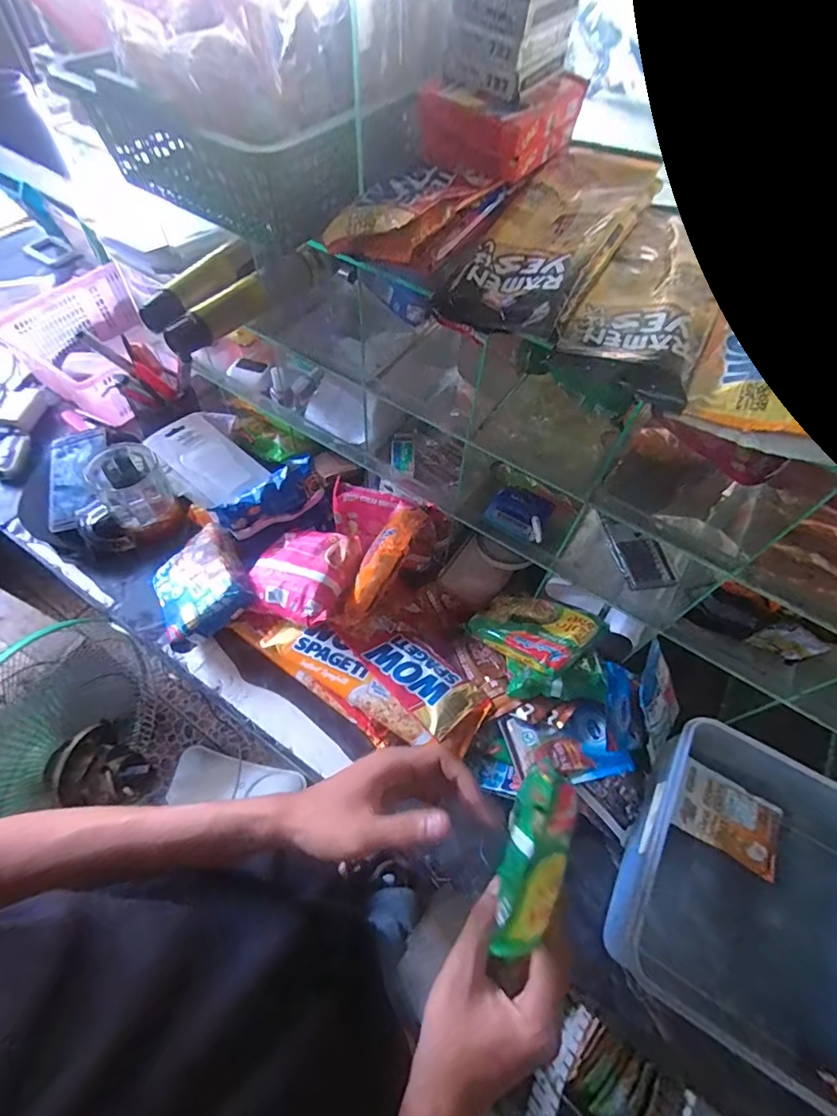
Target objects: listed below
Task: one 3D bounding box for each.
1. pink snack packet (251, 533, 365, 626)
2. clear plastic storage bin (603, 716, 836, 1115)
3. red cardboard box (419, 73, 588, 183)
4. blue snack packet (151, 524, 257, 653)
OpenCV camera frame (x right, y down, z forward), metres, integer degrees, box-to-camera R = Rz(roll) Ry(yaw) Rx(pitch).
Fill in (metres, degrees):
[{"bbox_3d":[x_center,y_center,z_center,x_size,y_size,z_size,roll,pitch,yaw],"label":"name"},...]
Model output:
[{"bbox_3d":[-0.135,0.019,0.574,0.117,0.042,0.111,18,63,25],"label":"pink snack packet"},{"bbox_3d":[0.375,0.349,0.464,0.342,0.109,0.253,29,62,13],"label":"clear plastic storage bin"},{"bbox_3d":[0.072,-0.376,0.418,0.093,0.045,0.125,32,63,14],"label":"red cardboard box"},{"bbox_3d":[-0.263,0.032,0.593,0.111,0.043,0.125,-32,60,2],"label":"blue snack packet"}]

